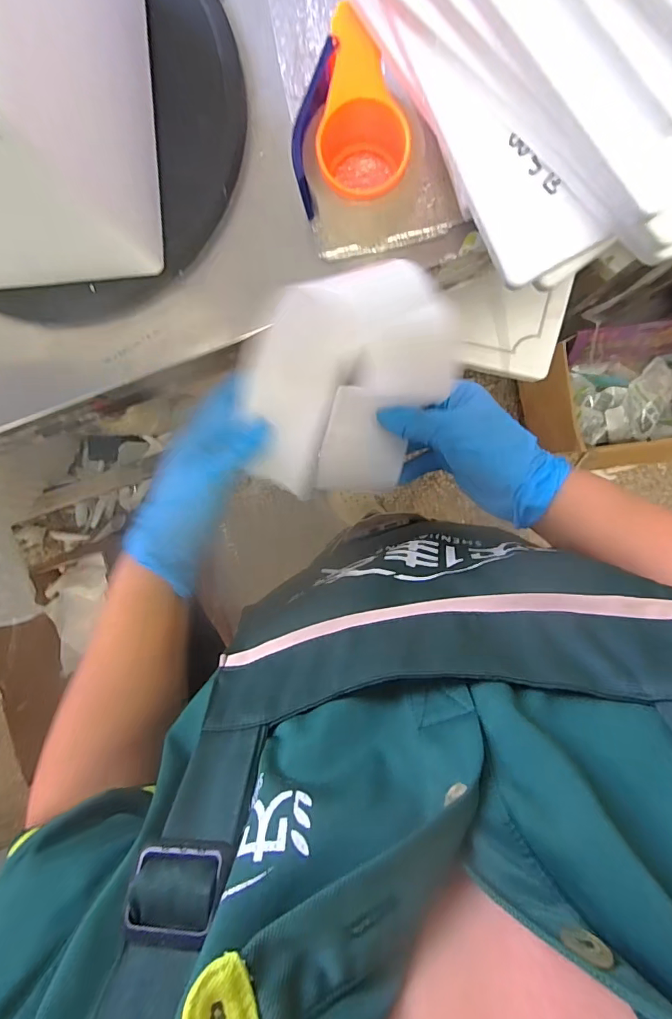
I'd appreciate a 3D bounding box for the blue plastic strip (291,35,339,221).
[{"bbox_3d":[-0.020,-0.337,0.412,0.019,0.063,0.122,15,108,3],"label":"blue plastic strip"}]

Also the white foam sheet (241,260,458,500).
[{"bbox_3d":[0.004,-0.067,0.298,0.127,0.121,0.110,-5,95,4],"label":"white foam sheet"}]

